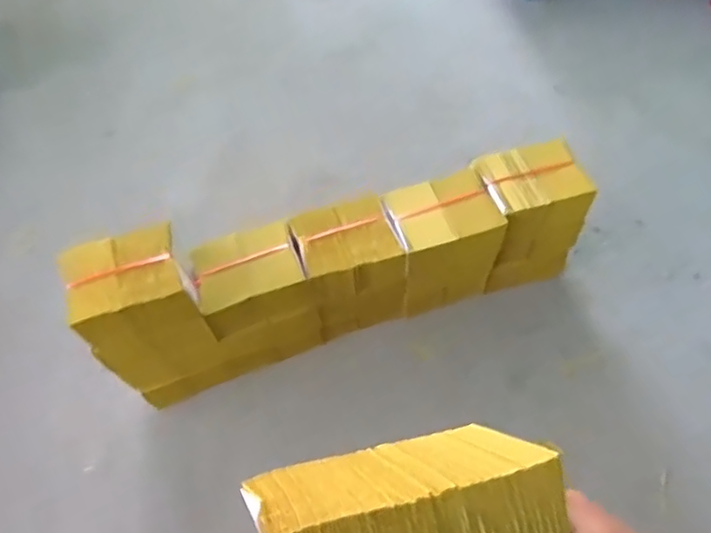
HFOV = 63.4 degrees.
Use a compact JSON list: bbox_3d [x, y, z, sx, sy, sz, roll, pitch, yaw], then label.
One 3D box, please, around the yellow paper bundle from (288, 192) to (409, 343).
[{"bbox_3d":[-0.008,0.019,1.309,0.224,0.345,0.173,-18,64,-7],"label":"yellow paper bundle"}]

